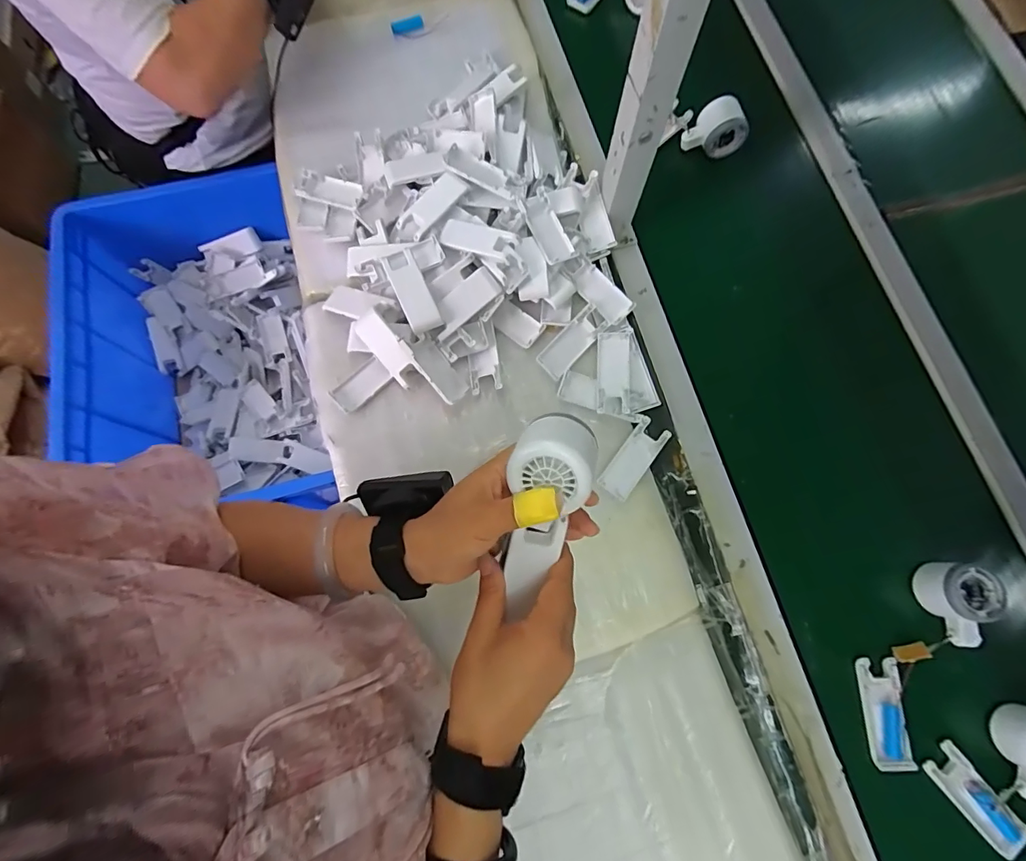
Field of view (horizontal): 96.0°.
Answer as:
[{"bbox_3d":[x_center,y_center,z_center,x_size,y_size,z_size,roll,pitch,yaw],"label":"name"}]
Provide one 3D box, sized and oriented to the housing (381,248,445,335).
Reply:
[{"bbox_3d":[-0.121,-0.166,0.552,0.038,0.015,0.103,-26,89,-5],"label":"housing"}]

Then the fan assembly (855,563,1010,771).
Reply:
[{"bbox_3d":[0.428,0.241,0.481,0.079,0.038,0.223,32,78,7],"label":"fan assembly"}]

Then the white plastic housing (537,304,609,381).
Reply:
[{"bbox_3d":[0.073,-0.110,0.577,0.039,0.012,0.099,41,79,9],"label":"white plastic housing"}]

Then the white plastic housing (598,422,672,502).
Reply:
[{"bbox_3d":[0.143,0.035,0.546,0.039,0.011,0.101,39,79,8],"label":"white plastic housing"}]

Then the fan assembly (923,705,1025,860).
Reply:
[{"bbox_3d":[0.506,0.346,0.457,0.130,0.050,0.097,-36,79,-9],"label":"fan assembly"}]

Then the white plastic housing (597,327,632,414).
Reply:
[{"bbox_3d":[0.124,-0.074,0.566,0.038,0.012,0.108,3,76,0],"label":"white plastic housing"}]

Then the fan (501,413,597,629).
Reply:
[{"bbox_3d":[0.018,0.057,0.326,0.059,0.042,0.141,13,103,4],"label":"fan"}]

